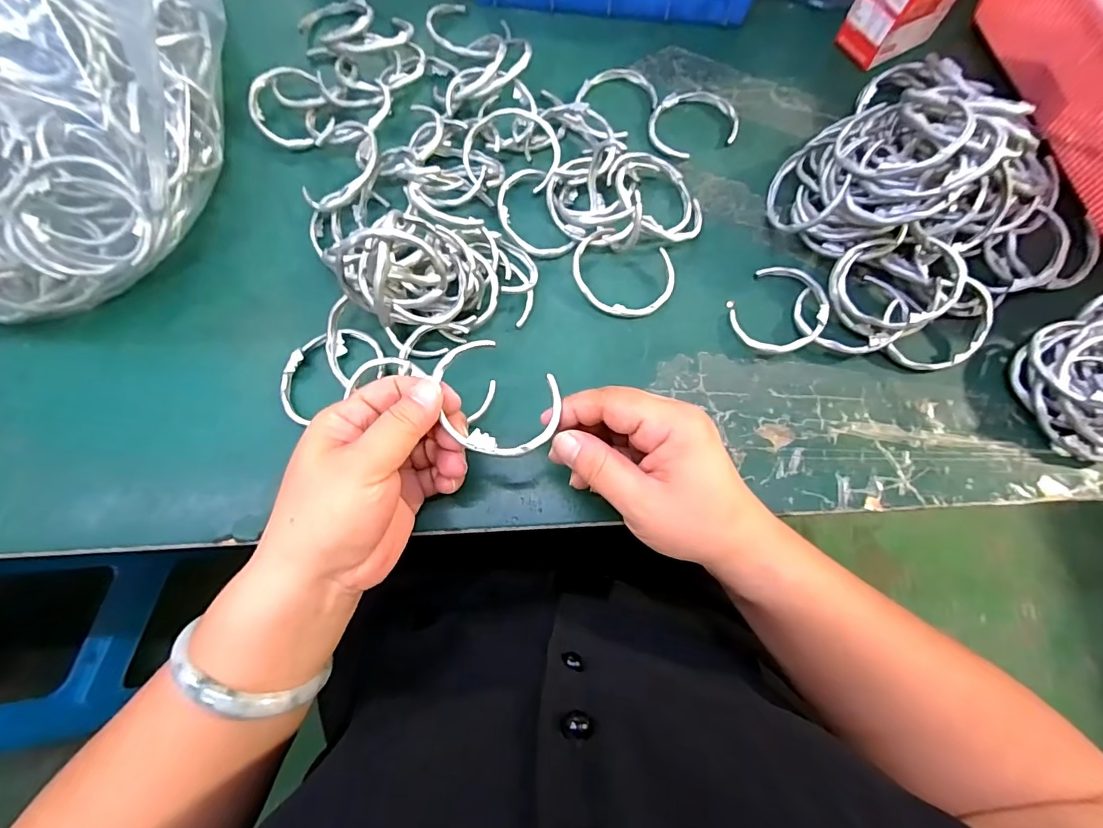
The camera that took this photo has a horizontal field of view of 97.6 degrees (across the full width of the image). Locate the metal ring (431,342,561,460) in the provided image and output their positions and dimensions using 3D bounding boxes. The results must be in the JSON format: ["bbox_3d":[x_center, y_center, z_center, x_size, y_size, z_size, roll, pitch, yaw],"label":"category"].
[{"bbox_3d":[-0.028,-0.007,0.240,0.065,0.011,0.052,27,78,5],"label":"metal ring"}]

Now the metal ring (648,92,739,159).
[{"bbox_3d":[0.105,-0.218,0.362,0.067,0.007,0.052,-23,78,-6],"label":"metal ring"}]

